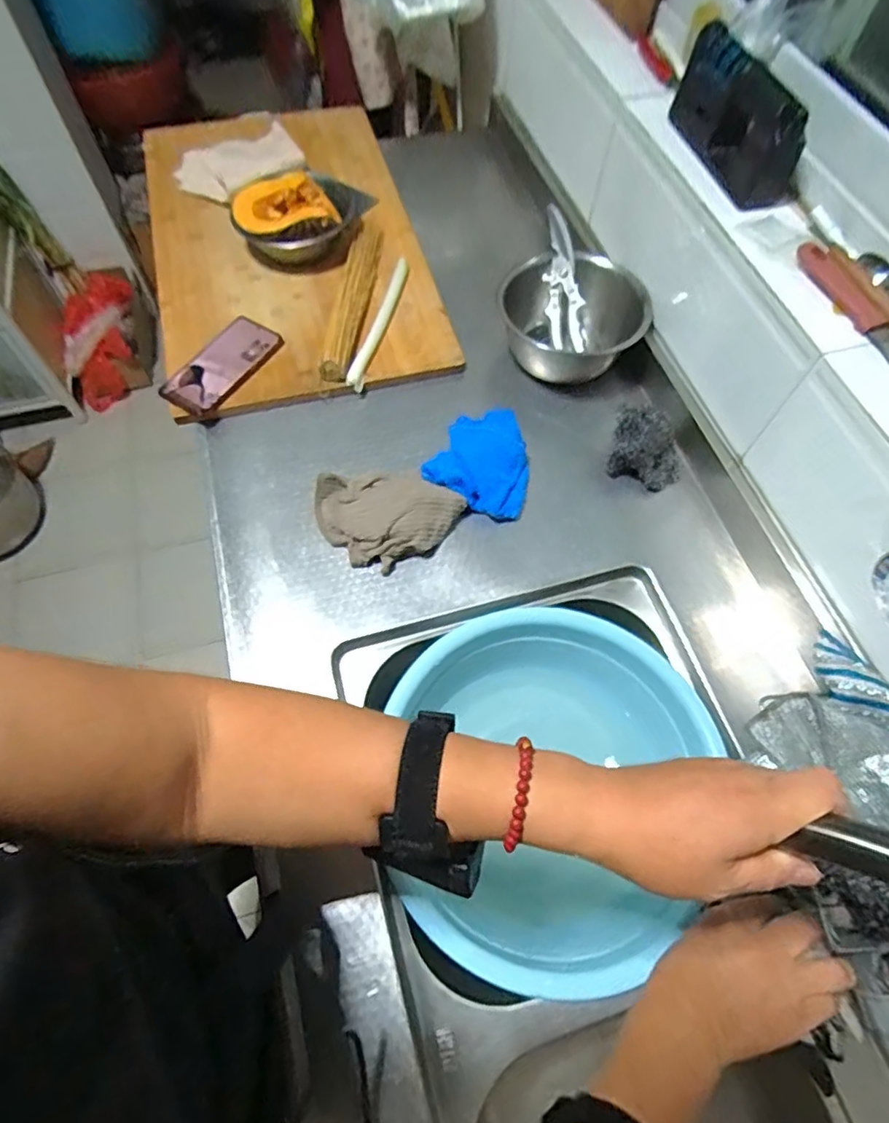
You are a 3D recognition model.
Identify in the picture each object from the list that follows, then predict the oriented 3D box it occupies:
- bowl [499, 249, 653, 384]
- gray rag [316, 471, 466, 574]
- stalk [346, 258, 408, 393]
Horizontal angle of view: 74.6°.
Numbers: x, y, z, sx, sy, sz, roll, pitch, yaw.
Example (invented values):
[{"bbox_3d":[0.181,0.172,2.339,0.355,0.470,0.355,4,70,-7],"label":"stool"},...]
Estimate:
[{"bbox_3d":[0.170,-0.335,0.789,0.178,0.103,0.178,1,63,-1],"label":"bowl"},{"bbox_3d":[-0.078,-0.054,0.671,0.165,0.043,0.113,23,65,10],"label":"gray rag"},{"bbox_3d":[-0.087,-0.338,0.808,0.018,0.023,0.238,14,64,5],"label":"stalk"}]

